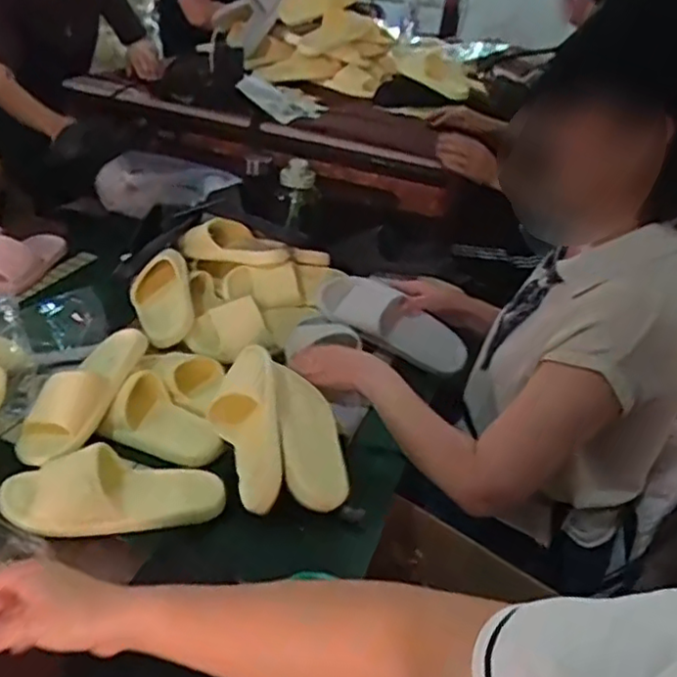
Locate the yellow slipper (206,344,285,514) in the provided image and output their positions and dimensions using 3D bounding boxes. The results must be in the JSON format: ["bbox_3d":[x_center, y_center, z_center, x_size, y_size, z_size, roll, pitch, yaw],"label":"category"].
[{"bbox_3d":[-0.117,0.112,0.835,0.083,0.082,0.224,-4,54,-18],"label":"yellow slipper"}]

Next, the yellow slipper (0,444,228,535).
[{"bbox_3d":[-0.261,0.177,0.765,0.249,0.066,0.100,2,32,-9],"label":"yellow slipper"}]

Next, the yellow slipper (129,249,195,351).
[{"bbox_3d":[-0.296,-0.066,1.137,0.106,0.060,0.203,-34,56,6],"label":"yellow slipper"}]

